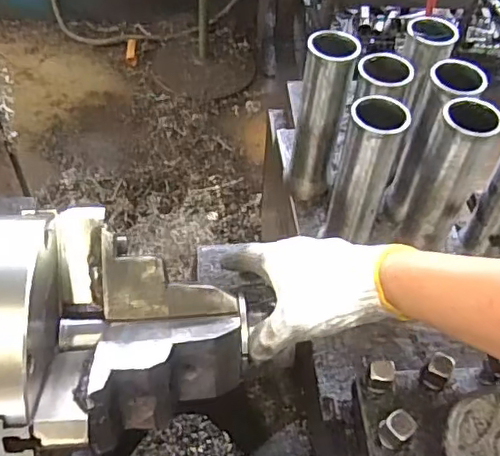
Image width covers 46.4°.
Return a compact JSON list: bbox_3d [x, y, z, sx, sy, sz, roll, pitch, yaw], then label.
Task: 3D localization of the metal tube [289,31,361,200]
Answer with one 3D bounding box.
[{"bbox_3d":[0.075,-0.113,0.632,0.051,0.186,0.056,6,52,1],"label":"metal tube"}]

